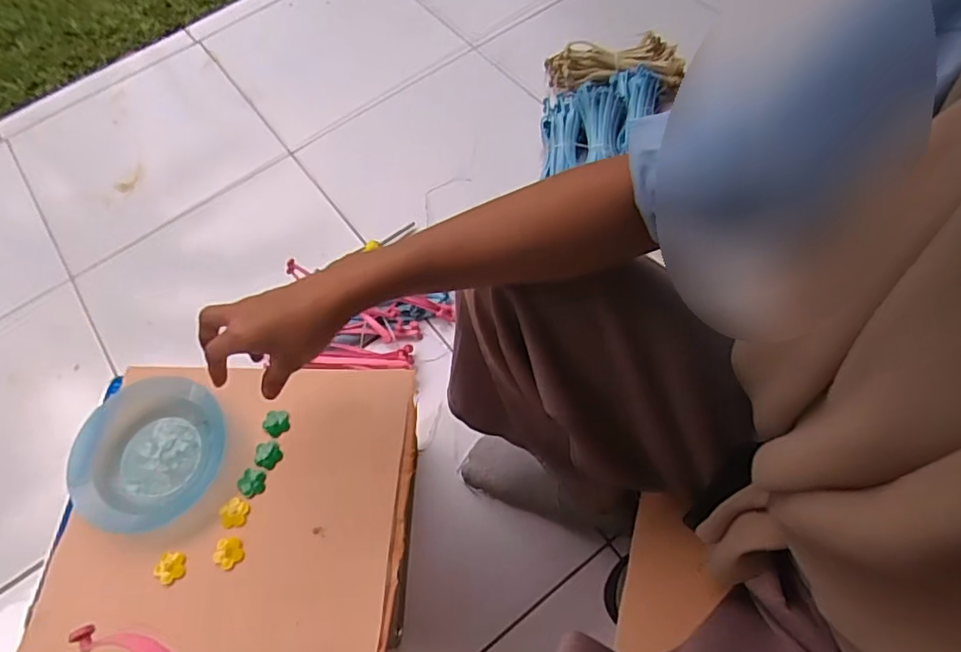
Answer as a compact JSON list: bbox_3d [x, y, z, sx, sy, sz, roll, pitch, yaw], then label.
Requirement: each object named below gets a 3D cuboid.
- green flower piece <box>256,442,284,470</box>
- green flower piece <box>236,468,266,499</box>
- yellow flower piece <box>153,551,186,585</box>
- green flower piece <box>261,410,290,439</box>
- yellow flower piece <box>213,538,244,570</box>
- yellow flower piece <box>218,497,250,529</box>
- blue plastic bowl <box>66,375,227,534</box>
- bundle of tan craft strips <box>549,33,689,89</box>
[{"bbox_3d":[-0.182,0.112,0.502,0.022,0.004,0.023,3,72,-9],"label":"green flower piece"},{"bbox_3d":[-0.193,0.133,0.492,0.021,0.006,0.023,-2,62,3],"label":"green flower piece"},{"bbox_3d":[-0.248,0.192,0.464,0.024,0.004,0.023,-29,64,-11],"label":"yellow flower piece"},{"bbox_3d":[-0.180,0.086,0.512,0.022,0.004,0.022,-32,85,-17],"label":"green flower piece"},{"bbox_3d":[-0.203,0.182,0.467,0.023,0.004,0.023,-2,62,3],"label":"yellow flower piece"},{"bbox_3d":[-0.203,0.155,0.480,0.024,0.004,0.023,-36,65,-14],"label":"yellow flower piece"},{"bbox_3d":[-0.280,0.107,0.493,0.110,0.030,0.126,12,64,10],"label":"blue plastic bowl"},{"bbox_3d":[0.226,-0.443,0.991,0.229,0.067,0.073,6,63,7],"label":"bundle of tan craft strips"}]

